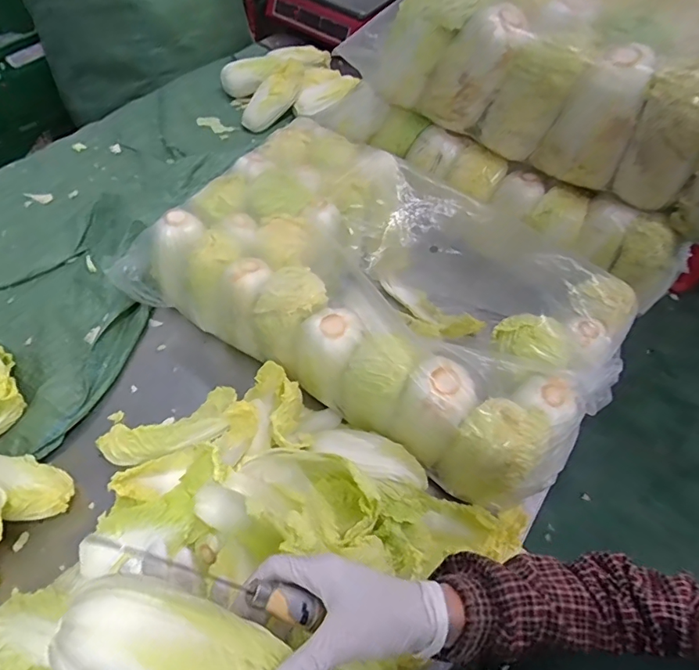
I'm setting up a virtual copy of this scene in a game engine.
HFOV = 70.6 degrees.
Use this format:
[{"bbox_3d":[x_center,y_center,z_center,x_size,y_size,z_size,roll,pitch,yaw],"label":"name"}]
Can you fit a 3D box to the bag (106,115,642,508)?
[{"bbox_3d":[0.045,-0.068,0.735,0.641,0.158,0.392,29,57,15],"label":"bag"}]

